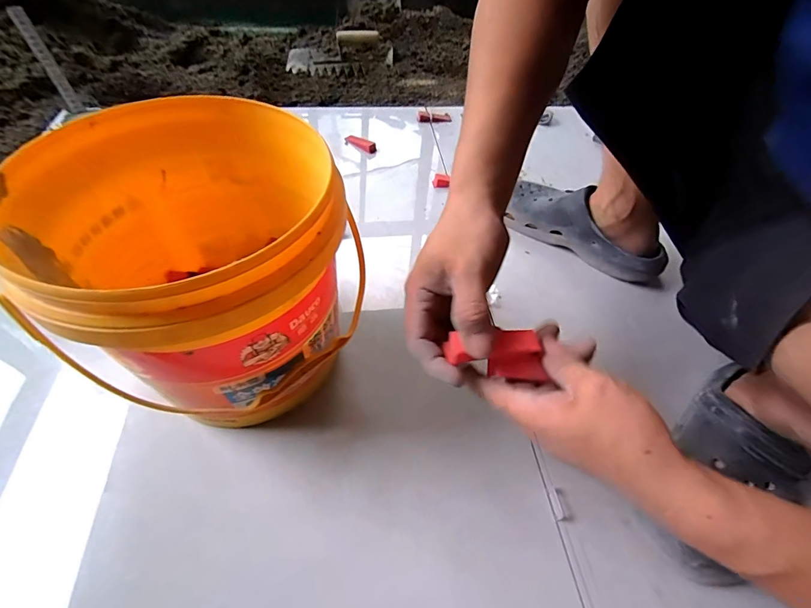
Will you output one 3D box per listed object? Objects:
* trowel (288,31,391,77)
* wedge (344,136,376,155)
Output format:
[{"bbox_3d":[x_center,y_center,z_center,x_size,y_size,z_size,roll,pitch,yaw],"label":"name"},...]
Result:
[{"bbox_3d":[-0.175,-0.662,1.027,0.272,0.108,0.108,5,52,-1],"label":"trowel"},{"bbox_3d":[-0.088,-0.314,0.764,0.063,0.019,0.018,21,53,13],"label":"wedge"}]

